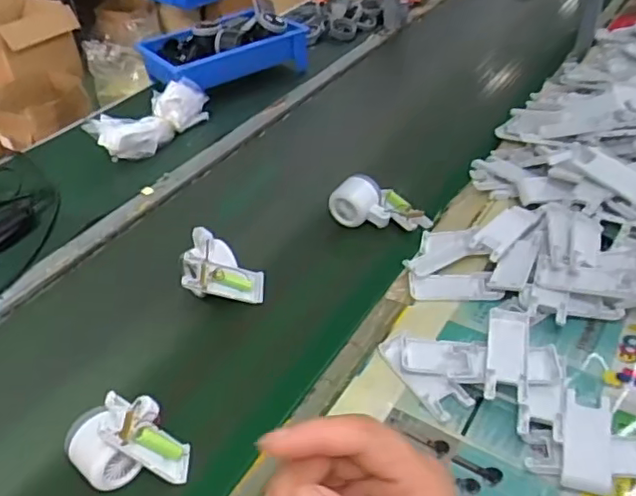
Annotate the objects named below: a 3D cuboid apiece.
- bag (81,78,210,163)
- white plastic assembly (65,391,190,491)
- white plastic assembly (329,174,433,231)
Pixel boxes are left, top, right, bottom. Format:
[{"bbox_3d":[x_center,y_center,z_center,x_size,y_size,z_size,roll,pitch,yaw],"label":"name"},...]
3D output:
[{"bbox_3d":[-0.294,-0.229,1.066,0.101,0.077,0.228,20,45,29],"label":"bag"},{"bbox_3d":[-0.175,0.173,0.540,0.095,0.083,0.061,-17,39,-13],"label":"white plastic assembly"},{"bbox_3d":[0.084,-0.063,0.812,0.133,0.039,0.072,2,39,10],"label":"white plastic assembly"}]

